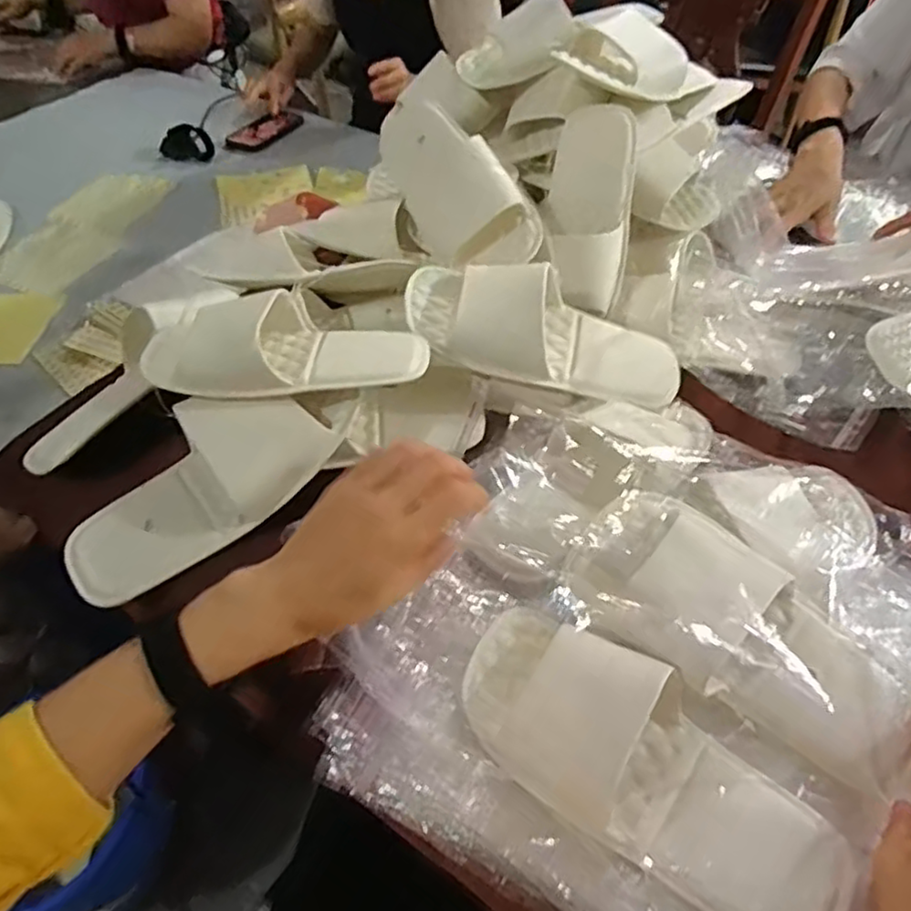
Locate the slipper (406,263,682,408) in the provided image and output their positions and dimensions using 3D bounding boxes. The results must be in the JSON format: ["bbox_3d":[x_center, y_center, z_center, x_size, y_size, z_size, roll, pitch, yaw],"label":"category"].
[{"bbox_3d":[0.085,-0.116,0.605,0.258,0.072,0.099,18,49,-5],"label":"slipper"}]

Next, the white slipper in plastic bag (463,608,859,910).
[{"bbox_3d":[0.107,0.172,0.376,0.228,0.054,0.090,29,55,24],"label":"white slipper in plastic bag"}]

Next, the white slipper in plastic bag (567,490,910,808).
[{"bbox_3d":[0.180,0.110,0.415,0.219,0.062,0.088,37,57,11],"label":"white slipper in plastic bag"}]

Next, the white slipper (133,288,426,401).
[{"bbox_3d":[-0.141,-0.094,0.549,0.230,0.056,0.092,-2,48,-1],"label":"white slipper"}]

